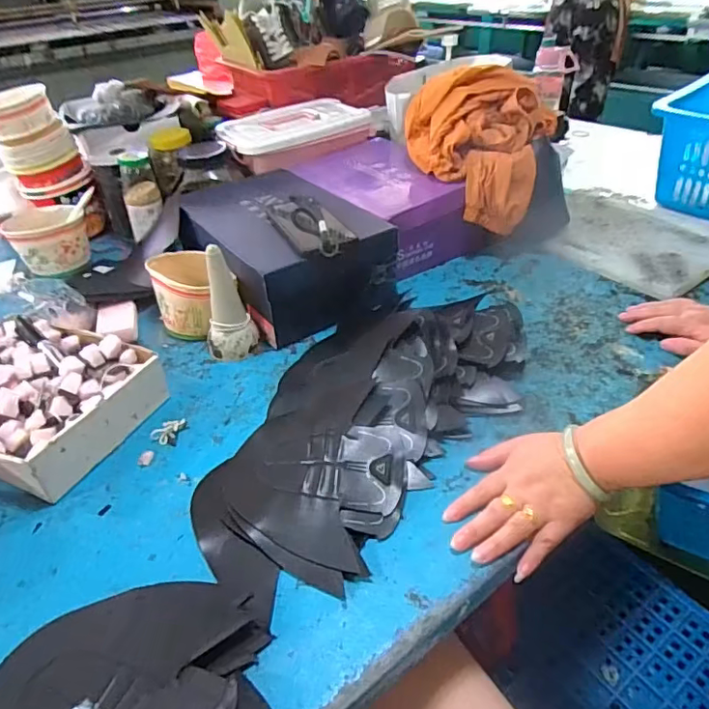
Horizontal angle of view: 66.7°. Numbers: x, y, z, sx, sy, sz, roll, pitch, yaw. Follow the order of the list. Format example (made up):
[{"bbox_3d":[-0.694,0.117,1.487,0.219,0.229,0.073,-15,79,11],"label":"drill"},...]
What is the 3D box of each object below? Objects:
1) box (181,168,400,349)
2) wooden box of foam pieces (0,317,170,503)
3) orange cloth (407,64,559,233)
[{"bbox_3d":[-0.106,-0.164,0.795,0.217,0.124,0.312,-27,43,-26],"label":"box"},{"bbox_3d":[-0.369,0.043,0.611,0.258,0.071,0.191,13,41,22],"label":"wooden box of foam pieces"},{"bbox_3d":[0.189,-0.317,0.829,0.220,0.185,0.150,5,40,10],"label":"orange cloth"}]

